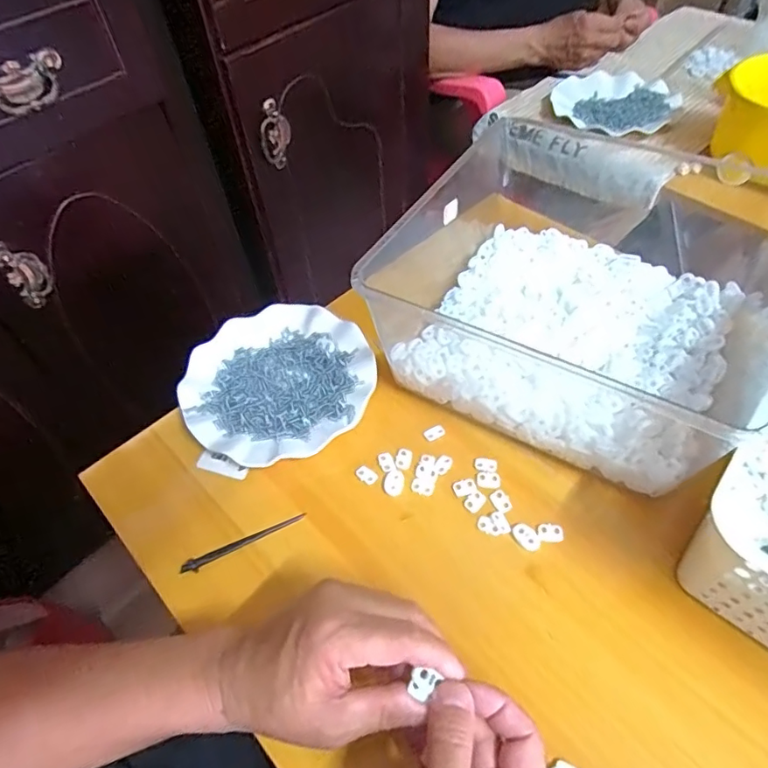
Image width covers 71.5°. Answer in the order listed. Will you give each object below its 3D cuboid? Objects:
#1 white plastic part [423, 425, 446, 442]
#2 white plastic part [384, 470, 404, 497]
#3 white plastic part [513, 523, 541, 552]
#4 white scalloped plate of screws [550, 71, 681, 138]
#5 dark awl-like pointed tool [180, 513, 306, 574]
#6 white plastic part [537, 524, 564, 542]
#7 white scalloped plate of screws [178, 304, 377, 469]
[{"bbox_3d":[0.046,0.045,0.489,0.020,0.005,0.012,-18,53,-10],"label":"white plastic part"},{"bbox_3d":[0.009,0.085,0.458,0.017,0.005,0.024,1,52,4],"label":"white plastic part"},{"bbox_3d":[0.113,0.121,0.422,0.016,0.004,0.023,-34,58,-21],"label":"white plastic part"},{"bbox_3d":[0.346,-0.427,0.811,0.177,0.024,0.163,-2,52,2],"label":"white scalloped plate of screws"},{"bbox_3d":[-0.113,0.129,0.434,0.102,0.004,0.009,-22,54,-13],"label":"dark awl-like pointed tool"},{"bbox_3d":[0.133,0.118,0.424,0.020,0.004,0.014,0,52,4],"label":"white plastic part"},{"bbox_3d":[-0.100,-0.004,0.519,0.176,0.018,0.178,30,60,24],"label":"white scalloped plate of screws"}]

